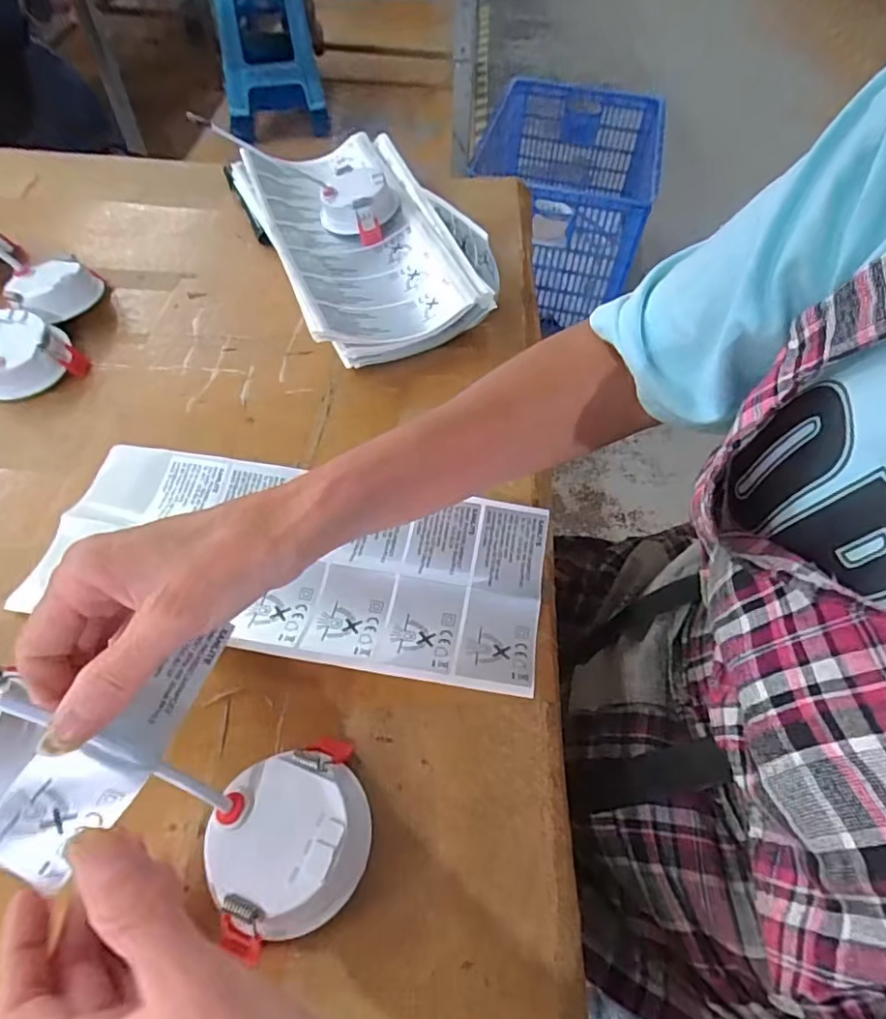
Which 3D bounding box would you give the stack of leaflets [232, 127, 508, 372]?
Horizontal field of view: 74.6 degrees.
[{"bbox_3d":[-0.075,-0.253,0.526,0.163,0.055,0.313,-18,57,-15],"label":"stack of leaflets"}]

